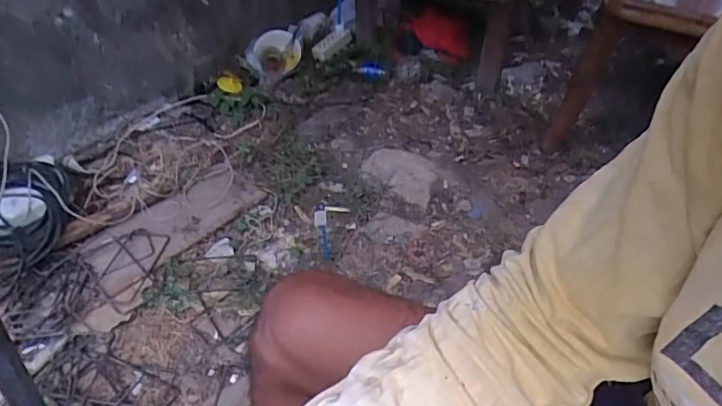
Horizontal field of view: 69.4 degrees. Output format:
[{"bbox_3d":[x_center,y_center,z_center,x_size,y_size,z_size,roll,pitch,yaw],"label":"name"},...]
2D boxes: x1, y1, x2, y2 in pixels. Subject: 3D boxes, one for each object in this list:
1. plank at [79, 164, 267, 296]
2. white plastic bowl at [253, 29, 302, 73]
[{"bbox_3d":[-0.425,0.039,1.193,0.185,0.030,0.399,35,53,28],"label":"plank"},{"bbox_3d":[-0.269,-0.487,1.684,0.145,0.136,0.037,-3,-6,-26],"label":"white plastic bowl"}]

